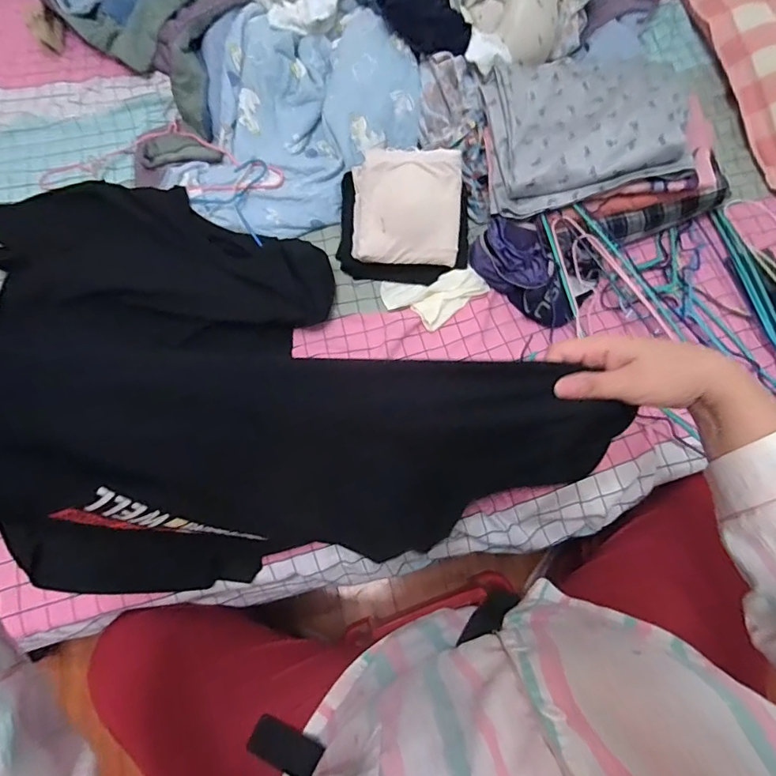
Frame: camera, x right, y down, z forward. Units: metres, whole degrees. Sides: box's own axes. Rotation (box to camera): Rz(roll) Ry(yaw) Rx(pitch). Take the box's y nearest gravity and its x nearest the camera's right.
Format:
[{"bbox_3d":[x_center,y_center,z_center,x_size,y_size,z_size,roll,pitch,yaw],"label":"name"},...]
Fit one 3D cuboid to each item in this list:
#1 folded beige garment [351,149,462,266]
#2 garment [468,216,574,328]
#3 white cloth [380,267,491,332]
[{"bbox_3d":[0.029,-0.276,0.728,0.162,0.031,0.160,2,100,-1],"label":"folded beige garment"},{"bbox_3d":[0.219,-0.180,0.734,0.103,0.051,0.186,-40,74,-13],"label":"garment"},{"bbox_3d":[0.076,-0.138,0.742,0.163,0.020,0.090,-6,70,-2],"label":"white cloth"}]

